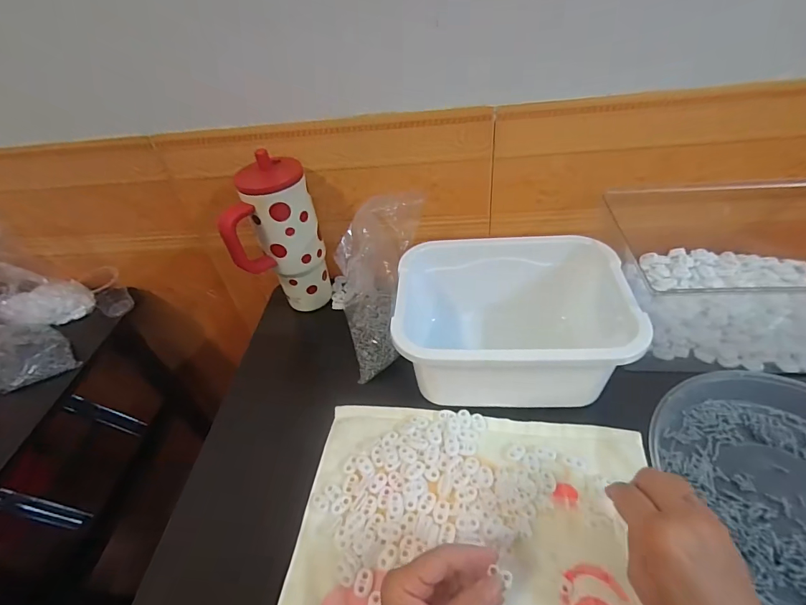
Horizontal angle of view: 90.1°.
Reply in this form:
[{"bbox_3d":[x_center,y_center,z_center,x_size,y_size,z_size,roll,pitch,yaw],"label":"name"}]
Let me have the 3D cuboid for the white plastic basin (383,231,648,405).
[{"bbox_3d":[0.121,0.021,0.484,0.243,0.121,0.176,1,45,10],"label":"white plastic basin"}]

